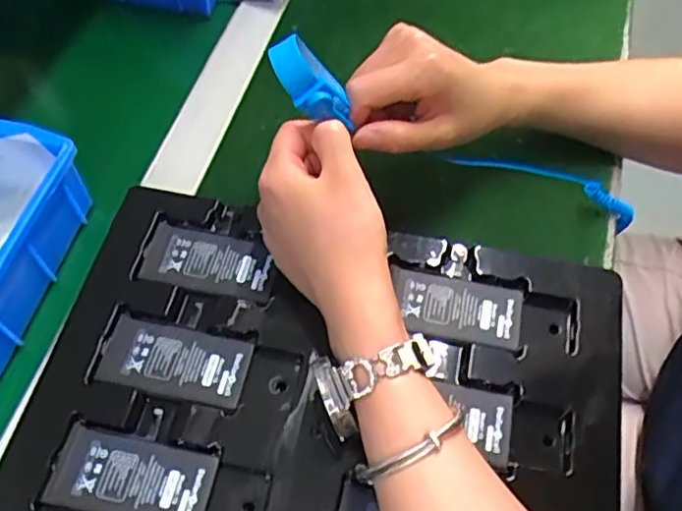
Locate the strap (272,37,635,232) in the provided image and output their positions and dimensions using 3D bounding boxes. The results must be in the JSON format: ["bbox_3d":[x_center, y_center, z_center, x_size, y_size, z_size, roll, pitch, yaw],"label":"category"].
[{"bbox_3d":[0.090,-0.075,0.422,0.292,0.024,0.044,15,56,-26],"label":"strap"}]

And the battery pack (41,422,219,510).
[{"bbox_3d":[-0.114,0.120,0.348,0.087,0.004,0.044,10,60,5],"label":"battery pack"}]

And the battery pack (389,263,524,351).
[{"bbox_3d":[0.073,0.033,0.402,0.080,0.006,0.044,11,60,6],"label":"battery pack"}]

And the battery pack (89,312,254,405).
[{"bbox_3d":[-0.099,0.061,0.381,0.087,0.005,0.043,8,60,4],"label":"battery pack"}]

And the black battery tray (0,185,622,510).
[{"bbox_3d":[-0.008,0.080,0.382,0.332,0.032,0.233,10,60,5],"label":"black battery tray"}]

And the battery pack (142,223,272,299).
[{"bbox_3d":[-0.086,0.002,0.414,0.082,0.004,0.041,10,60,5],"label":"battery pack"}]

